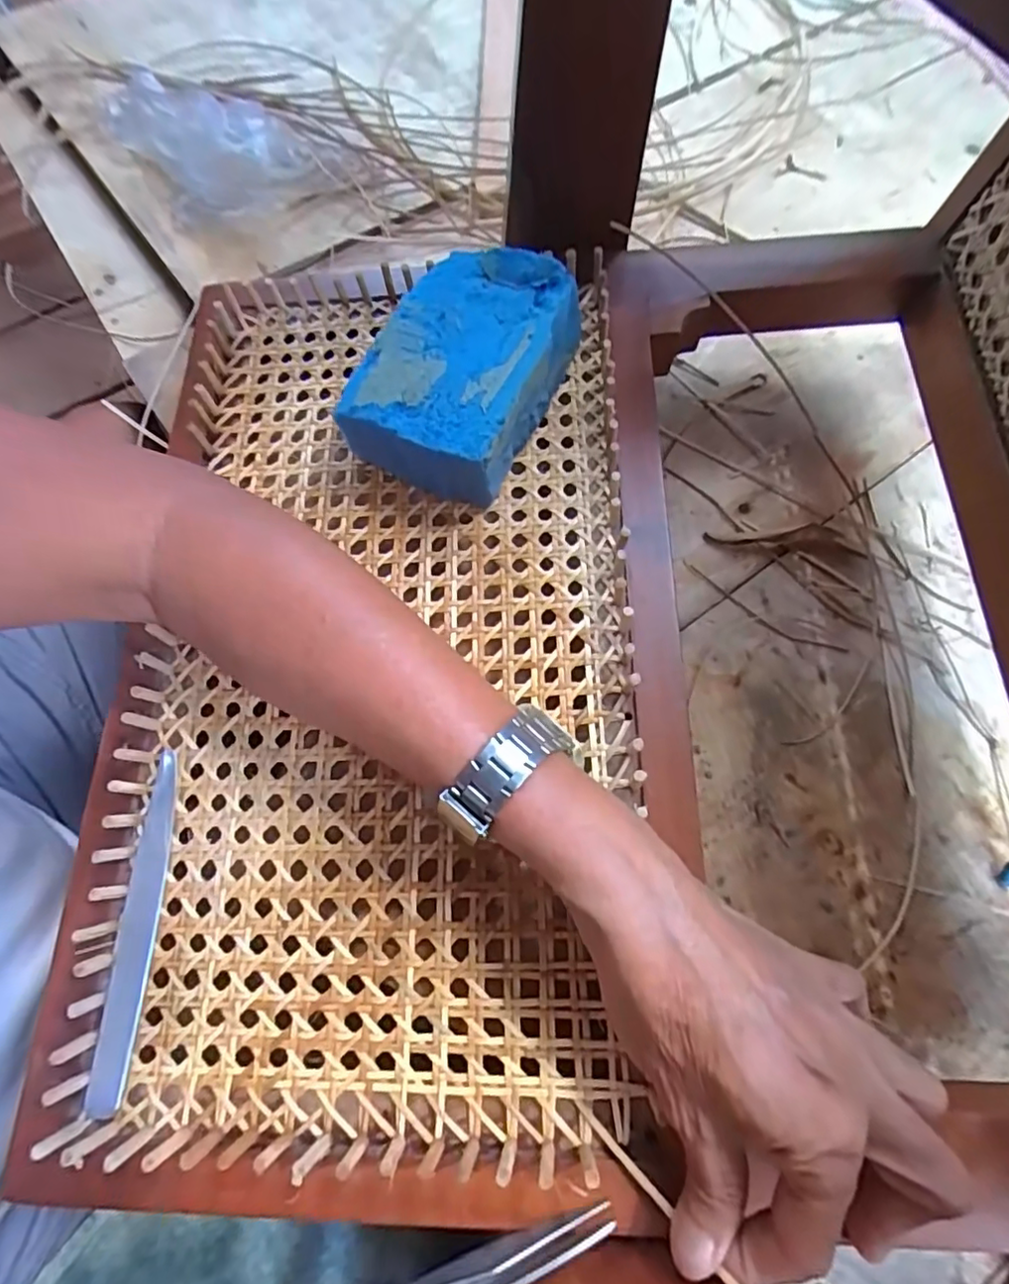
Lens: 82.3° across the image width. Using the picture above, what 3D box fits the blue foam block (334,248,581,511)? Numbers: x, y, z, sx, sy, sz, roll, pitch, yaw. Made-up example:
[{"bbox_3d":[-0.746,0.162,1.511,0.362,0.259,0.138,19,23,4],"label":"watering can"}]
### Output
[{"bbox_3d":[-0.023,-0.148,0.320,0.093,0.054,0.138,24,74,7],"label":"blue foam block"}]

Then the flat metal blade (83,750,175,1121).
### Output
[{"bbox_3d":[-0.170,0.130,0.269,0.018,0.009,0.149,0,73,0],"label":"flat metal blade"}]

